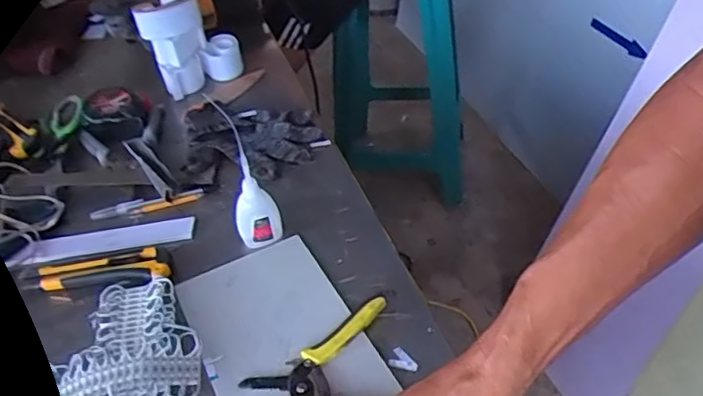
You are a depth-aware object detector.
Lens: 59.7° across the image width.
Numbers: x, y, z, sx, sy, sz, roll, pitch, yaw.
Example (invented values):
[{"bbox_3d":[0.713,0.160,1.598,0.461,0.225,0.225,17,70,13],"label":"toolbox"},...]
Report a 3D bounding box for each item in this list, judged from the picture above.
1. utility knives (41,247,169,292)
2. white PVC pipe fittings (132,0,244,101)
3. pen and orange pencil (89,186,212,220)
[{"bbox_3d":[-0.254,0.073,0.632,0.140,0.014,0.041,-3,41,4],"label":"utility knives"},{"bbox_3d":[-0.236,-0.232,0.901,0.128,0.118,0.088,-32,47,-26],"label":"white PVC pipe fittings"},{"bbox_3d":[-0.232,0.006,0.708,0.134,0.010,0.022,-13,42,-7],"label":"pen and orange pencil"}]

